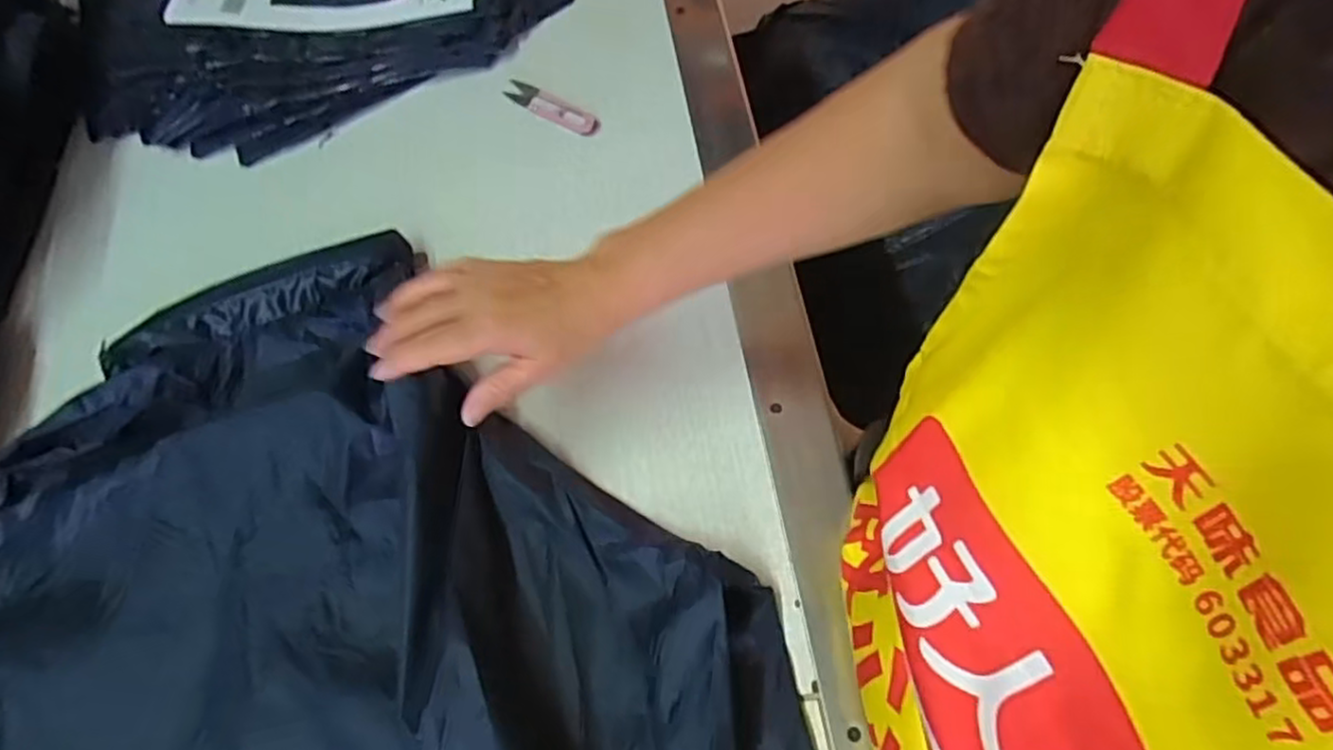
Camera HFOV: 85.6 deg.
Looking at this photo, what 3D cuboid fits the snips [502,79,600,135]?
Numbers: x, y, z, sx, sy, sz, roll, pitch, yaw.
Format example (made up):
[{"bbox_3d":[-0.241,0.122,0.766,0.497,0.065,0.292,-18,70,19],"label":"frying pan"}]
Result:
[{"bbox_3d":[-0.101,-0.235,0.632,0.102,0.004,0.024,32,71,16],"label":"snips"}]

